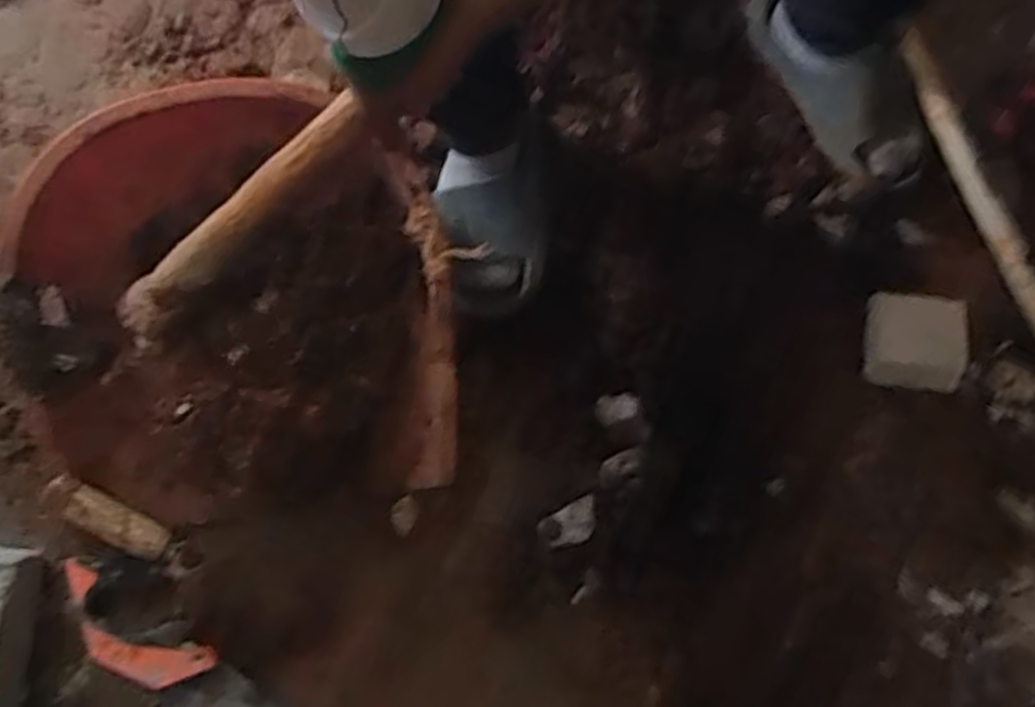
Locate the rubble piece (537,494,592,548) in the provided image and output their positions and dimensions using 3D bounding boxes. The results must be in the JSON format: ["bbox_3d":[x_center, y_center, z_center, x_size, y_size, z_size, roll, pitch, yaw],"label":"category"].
[{"bbox_3d":[0.053,0.172,0.763,0.063,0.019,0.036,-28,76,-5],"label":"rubble piece"}]

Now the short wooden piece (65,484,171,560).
[{"bbox_3d":[-0.369,0.156,0.708,0.096,0.015,0.032,32,78,-7],"label":"short wooden piece"}]

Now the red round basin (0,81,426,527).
[{"bbox_3d":[-0.285,-0.048,0.732,0.351,0.168,0.391,8,76,4],"label":"red round basin"}]

